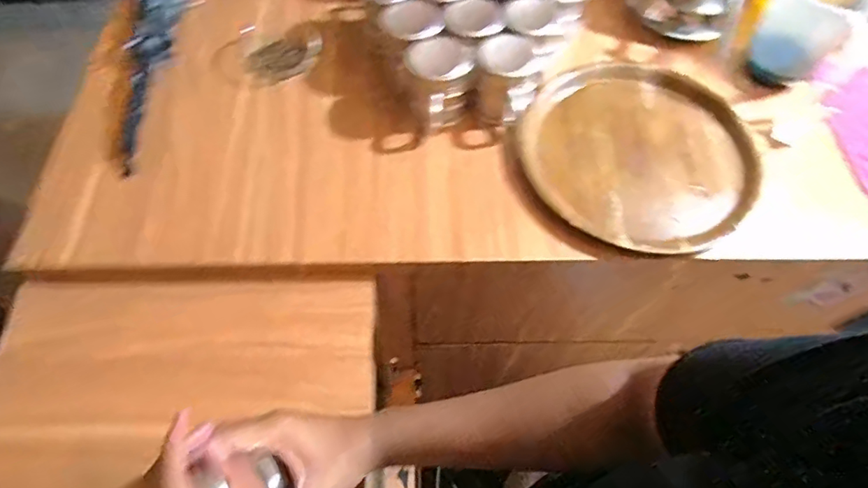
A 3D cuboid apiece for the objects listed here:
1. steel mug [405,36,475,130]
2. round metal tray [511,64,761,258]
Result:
[{"bbox_3d":[0.007,-0.191,0.635,0.079,0.092,0.069,1,63,-1],"label":"steel mug"},{"bbox_3d":[0.256,-0.115,0.652,0.277,0.032,0.279,40,69,17],"label":"round metal tray"}]

